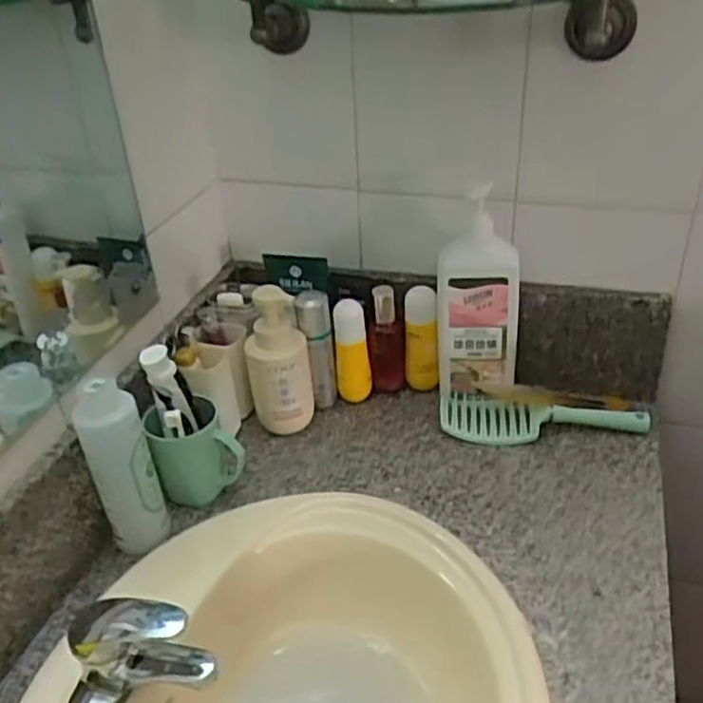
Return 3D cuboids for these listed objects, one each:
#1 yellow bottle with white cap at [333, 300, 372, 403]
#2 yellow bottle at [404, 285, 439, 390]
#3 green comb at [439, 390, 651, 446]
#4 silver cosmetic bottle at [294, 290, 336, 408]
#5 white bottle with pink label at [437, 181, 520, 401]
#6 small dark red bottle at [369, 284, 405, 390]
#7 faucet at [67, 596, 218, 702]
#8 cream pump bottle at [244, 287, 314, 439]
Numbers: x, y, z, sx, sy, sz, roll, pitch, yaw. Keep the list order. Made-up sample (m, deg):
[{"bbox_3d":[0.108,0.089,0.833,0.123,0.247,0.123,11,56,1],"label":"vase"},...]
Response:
[{"bbox_3d":[0.002,0.002,0.968,0.046,0.147,0.032,-3,33,0],"label":"yellow bottle with white cap"},{"bbox_3d":[0.095,-0.012,0.973,0.047,0.151,0.036,3,34,10],"label":"yellow bottle"},{"bbox_3d":[0.242,0.090,0.911,0.257,0.035,0.068,3,34,9],"label":"green comb"},{"bbox_3d":[-0.045,0.005,0.954,0.045,0.172,0.042,-5,33,-3],"label":"silver cosmetic bottle"},{"bbox_3d":[0.164,-0.048,0.925,0.102,0.269,0.087,6,35,14],"label":"white bottle with pink label"},{"bbox_3d":[0.048,-0.010,0.972,0.046,0.163,0.032,1,34,6],"label":"small dark red bottle"},{"bbox_3d":[-0.188,0.264,0.628,0.129,0.083,0.088,-10,36,-11],"label":"faucet"},{"bbox_3d":[-0.092,0.009,0.919,0.078,0.200,0.080,-6,33,-4],"label":"cream pump bottle"}]

